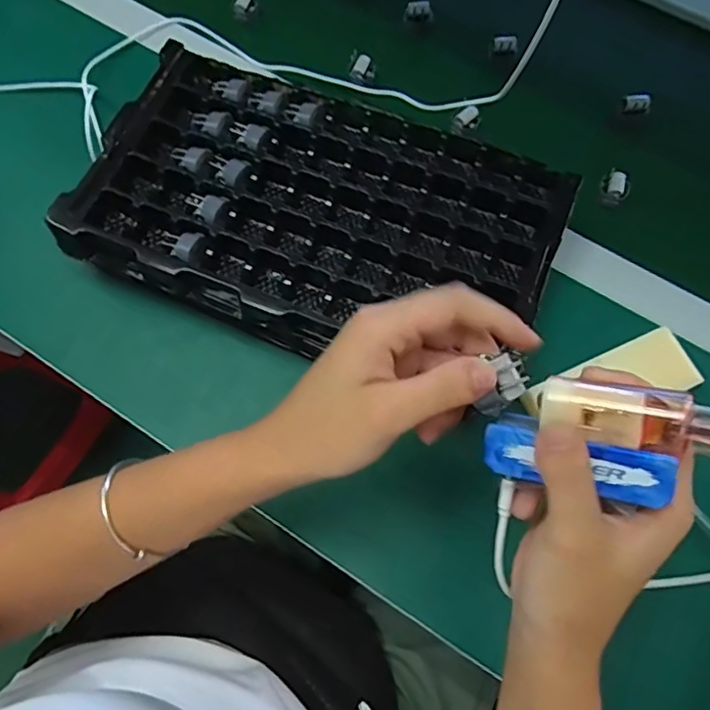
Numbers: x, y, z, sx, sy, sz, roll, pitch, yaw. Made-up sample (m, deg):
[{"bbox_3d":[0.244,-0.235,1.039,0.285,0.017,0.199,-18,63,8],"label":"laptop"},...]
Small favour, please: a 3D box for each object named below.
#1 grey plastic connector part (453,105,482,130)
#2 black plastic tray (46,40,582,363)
[{"bbox_3d":[0.105,-0.218,0.527,0.024,0.014,0.016,-31,73,-11],"label":"grey plastic connector part"},{"bbox_3d":[-0.024,-0.109,0.450,0.344,0.043,0.207,21,71,7],"label":"black plastic tray"}]

